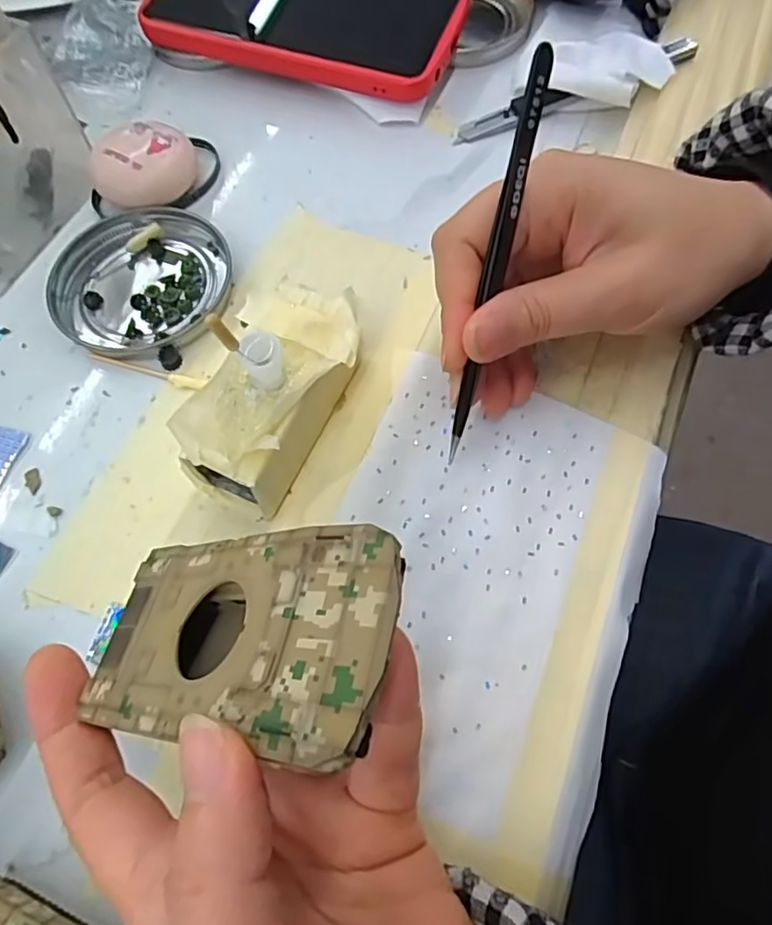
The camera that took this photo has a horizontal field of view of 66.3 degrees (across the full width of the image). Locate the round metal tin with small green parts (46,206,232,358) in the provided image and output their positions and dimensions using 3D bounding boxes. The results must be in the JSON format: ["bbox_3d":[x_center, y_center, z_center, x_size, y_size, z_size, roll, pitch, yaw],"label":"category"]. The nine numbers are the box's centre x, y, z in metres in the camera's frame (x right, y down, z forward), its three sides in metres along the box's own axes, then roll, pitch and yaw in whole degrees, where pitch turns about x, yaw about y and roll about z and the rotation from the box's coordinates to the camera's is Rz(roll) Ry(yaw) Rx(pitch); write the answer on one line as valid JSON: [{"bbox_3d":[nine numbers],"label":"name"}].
[{"bbox_3d":[-0.110,-0.082,0.265,0.075,0.008,0.077,-1,67,2],"label":"round metal tin with small green parts"}]

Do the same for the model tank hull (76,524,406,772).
[{"bbox_3d":[-0.035,0.042,0.145,0.093,0.019,0.049,-9,61,38],"label":"model tank hull"}]

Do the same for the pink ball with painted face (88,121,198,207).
[{"bbox_3d":[-0.113,-0.139,0.281,0.035,0.024,0.047,40,74,17],"label":"pink ball with painted face"}]

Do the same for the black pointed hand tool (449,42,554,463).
[{"bbox_3d":[0.036,-0.062,0.201,0.006,0.131,0.008,14,27,8],"label":"black pointed hand tool"}]

